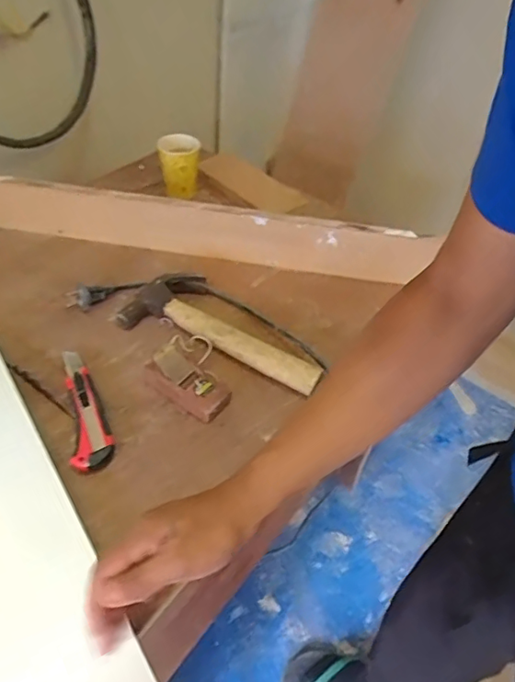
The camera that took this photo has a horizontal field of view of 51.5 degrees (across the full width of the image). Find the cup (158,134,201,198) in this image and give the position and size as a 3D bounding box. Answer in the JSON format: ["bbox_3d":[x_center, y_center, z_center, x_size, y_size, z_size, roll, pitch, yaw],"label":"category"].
[{"bbox_3d":[-0.135,-0.302,0.924,0.067,0.090,0.063,3,45,-3],"label":"cup"}]

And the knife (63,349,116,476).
[{"bbox_3d":[-0.199,0.071,0.621,0.044,0.023,0.178,-10,49,-15],"label":"knife"}]

